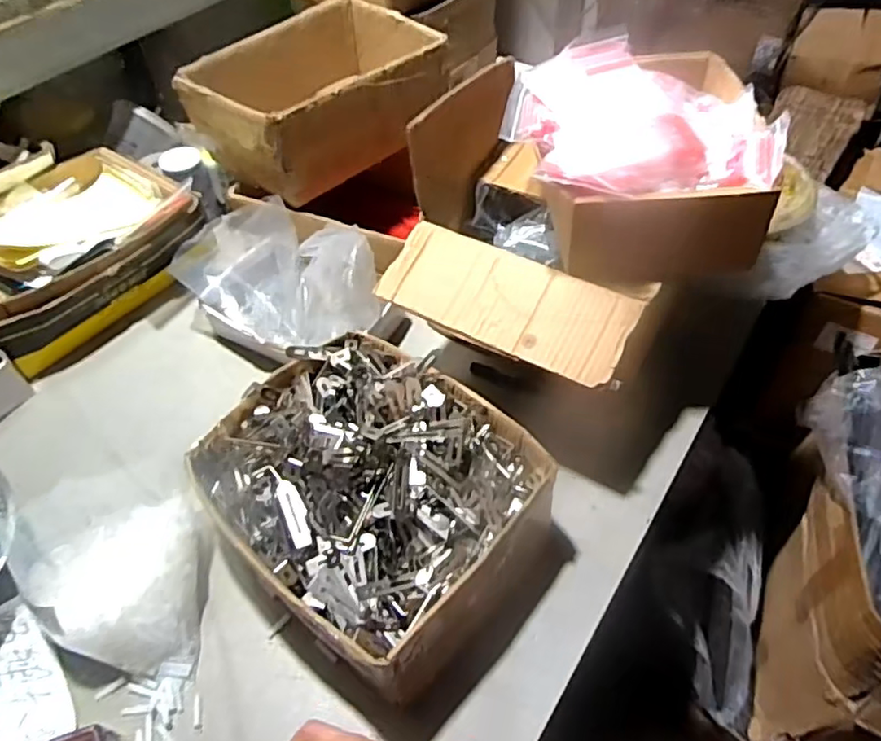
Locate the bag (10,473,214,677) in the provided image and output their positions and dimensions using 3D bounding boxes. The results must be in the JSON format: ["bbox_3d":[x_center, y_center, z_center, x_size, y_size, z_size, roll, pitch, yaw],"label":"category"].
[{"bbox_3d":[-0.339,0.200,0.656,0.171,0.088,0.206,-4,51,-2],"label":"bag"}]

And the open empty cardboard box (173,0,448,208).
[{"bbox_3d":[-0.181,-0.417,0.962,0.349,0.135,0.239,-37,59,-25],"label":"open empty cardboard box"}]

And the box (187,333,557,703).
[{"bbox_3d":[-0.073,0.130,0.676,0.334,0.133,0.283,32,58,25],"label":"box"}]

